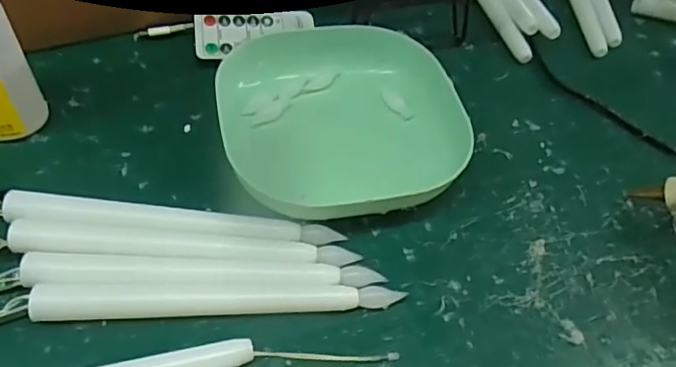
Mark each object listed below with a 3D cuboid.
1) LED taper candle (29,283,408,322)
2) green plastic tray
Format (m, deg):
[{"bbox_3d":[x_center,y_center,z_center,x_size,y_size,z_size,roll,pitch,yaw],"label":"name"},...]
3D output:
[{"bbox_3d":[-0.056,0.057,0.266,0.171,0.014,0.015,0,52,-6],"label":"LED taper candle"},{"bbox_3d":[0.002,-0.043,0.340,0.142,0.033,0.136,-10,54,-13],"label":"green plastic tray"}]

